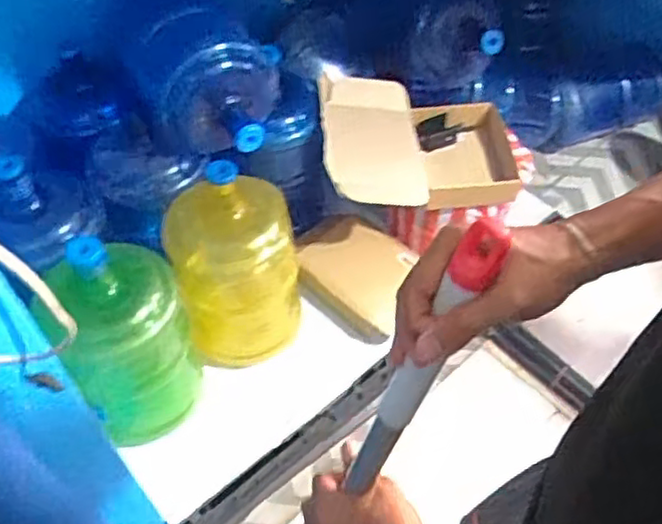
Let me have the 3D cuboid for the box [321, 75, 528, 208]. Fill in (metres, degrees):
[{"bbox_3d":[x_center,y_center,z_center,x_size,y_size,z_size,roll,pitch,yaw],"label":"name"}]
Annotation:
[{"bbox_3d":[0.186,-0.296,1.621,0.449,0.127,0.378,-10,53,-7],"label":"box"}]

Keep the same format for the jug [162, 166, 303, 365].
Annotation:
[{"bbox_3d":[-0.196,-0.001,1.446,0.260,0.442,0.260,-7,53,-5],"label":"jug"}]

